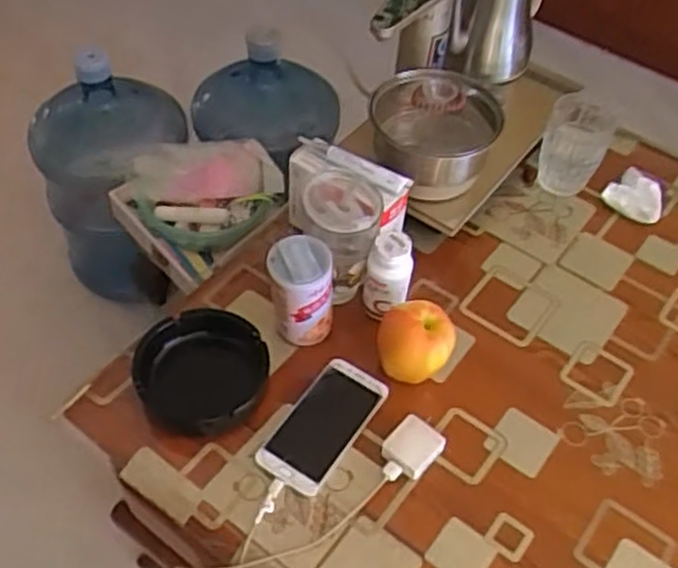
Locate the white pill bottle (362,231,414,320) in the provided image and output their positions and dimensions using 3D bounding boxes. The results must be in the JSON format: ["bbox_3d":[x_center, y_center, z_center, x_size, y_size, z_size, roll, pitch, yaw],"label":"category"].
[{"bbox_3d":[0.053,-0.004,0.831,0.052,0.115,0.045,9,54,4],"label":"white pill bottle"}]

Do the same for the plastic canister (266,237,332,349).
[{"bbox_3d":[-0.040,0.011,0.807,0.069,0.121,0.063,1,54,-2],"label":"plastic canister"}]

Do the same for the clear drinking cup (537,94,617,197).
[{"bbox_3d":[0.298,-0.176,0.962,0.078,0.115,0.075,2,54,-2],"label":"clear drinking cup"}]

